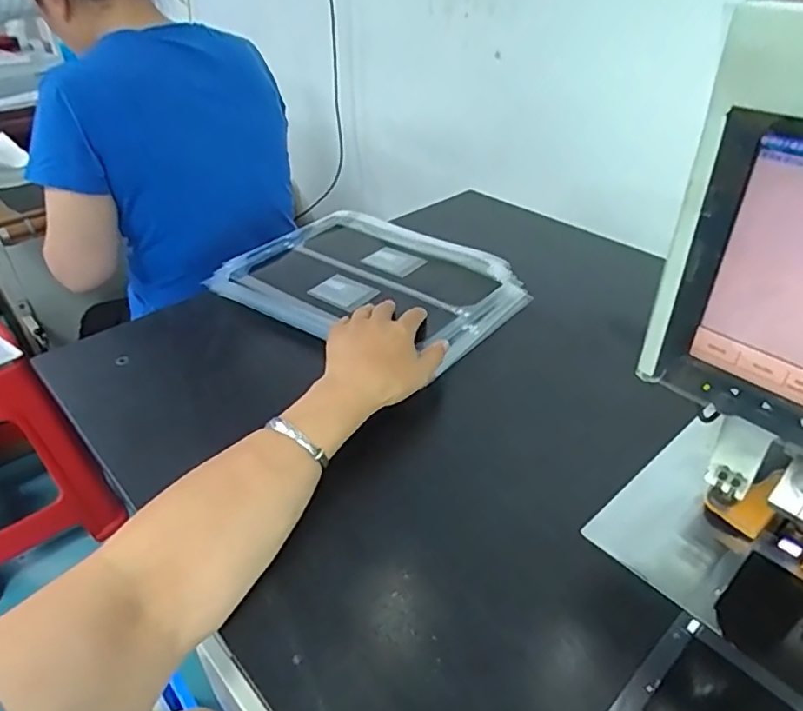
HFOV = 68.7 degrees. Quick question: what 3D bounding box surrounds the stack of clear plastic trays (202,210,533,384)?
[{"bbox_3d":[-0.027,-0.091,0.697,0.312,0.035,0.257,22,44,27],"label":"stack of clear plastic trays"}]

